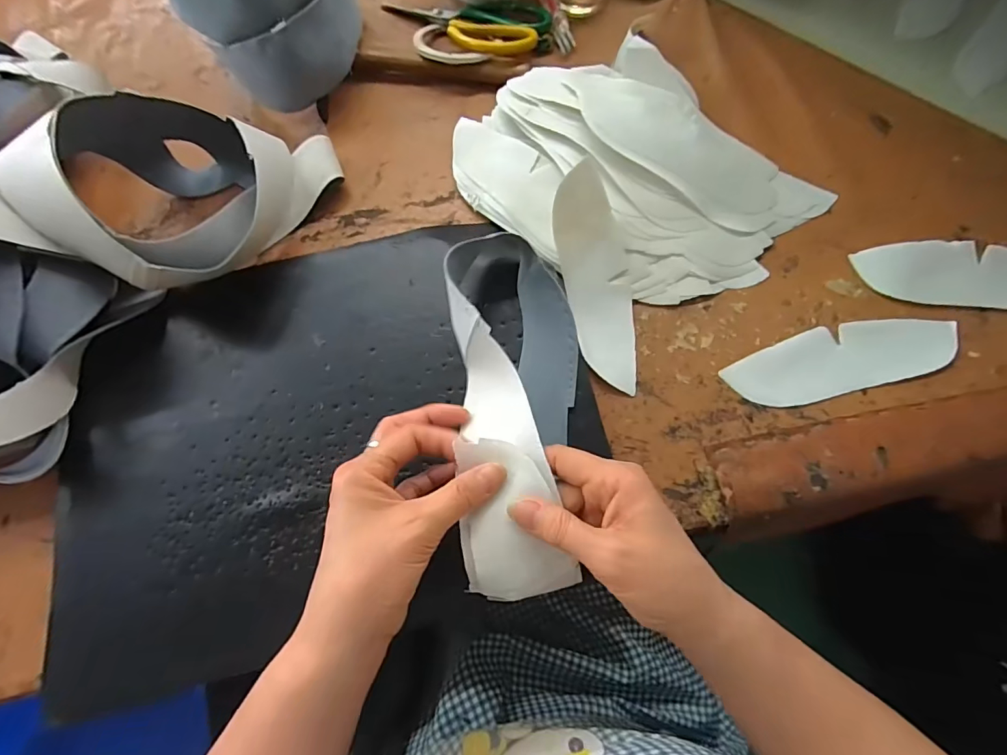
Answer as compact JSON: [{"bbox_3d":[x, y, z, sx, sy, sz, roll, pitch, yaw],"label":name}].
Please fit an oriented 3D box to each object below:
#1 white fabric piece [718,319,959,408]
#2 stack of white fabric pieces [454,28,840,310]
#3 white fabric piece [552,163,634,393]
[{"bbox_3d":[0.291,-0.016,0.396,0.198,0.004,0.058,-15,69,-2],"label":"white fabric piece"},{"bbox_3d":[0.117,-0.194,0.423,0.309,0.053,0.224,40,77,12],"label":"stack of white fabric pieces"},{"bbox_3d":[0.083,-0.082,0.395,0.054,0.035,0.180,-14,98,-4],"label":"white fabric piece"}]

